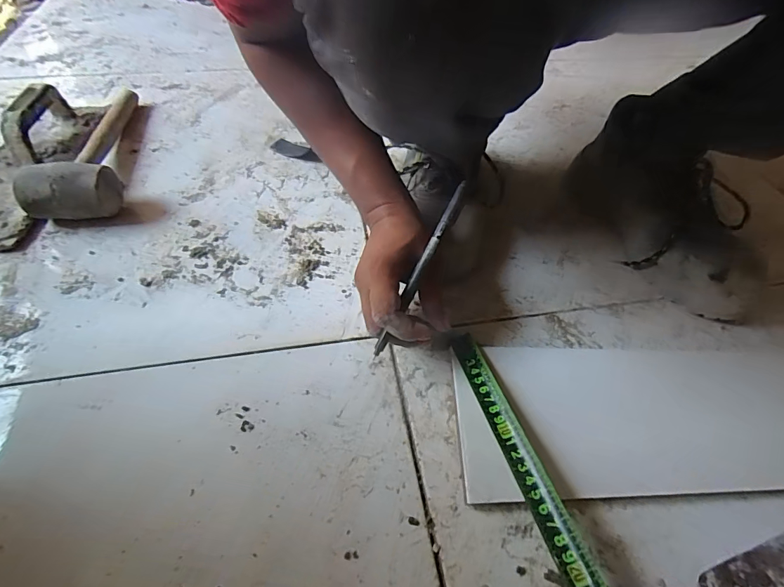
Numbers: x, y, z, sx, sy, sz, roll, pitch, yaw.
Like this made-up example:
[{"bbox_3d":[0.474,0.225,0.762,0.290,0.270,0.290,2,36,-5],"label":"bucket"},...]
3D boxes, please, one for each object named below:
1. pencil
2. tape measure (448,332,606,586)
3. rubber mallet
[{"bbox_3d":[0.024,-0.020,0.340,0.010,0.004,0.158,28,92,17],"label":"pencil"},{"bbox_3d":[0.099,0.130,0.298,0.024,0.012,0.275,-9,43,-12],"label":"tape measure"},{"bbox_3d":[-0.385,-0.192,0.525,0.093,0.064,0.272,-8,52,-11],"label":"rubber mallet"}]

